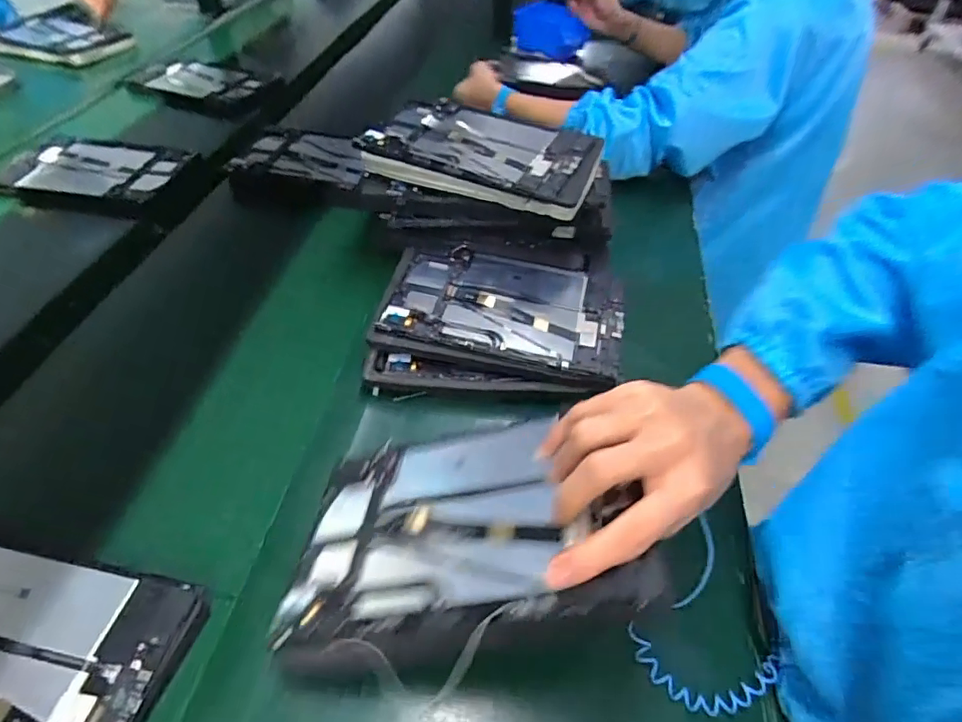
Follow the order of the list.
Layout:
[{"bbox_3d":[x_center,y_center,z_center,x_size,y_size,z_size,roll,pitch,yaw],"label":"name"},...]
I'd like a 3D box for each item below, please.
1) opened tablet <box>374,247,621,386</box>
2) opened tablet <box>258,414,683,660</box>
[{"bbox_3d":[0.023,-0.057,0.566,0.247,0.014,0.158,11,50,6],"label":"opened tablet"},{"bbox_3d":[-0.018,0.105,0.358,0.244,0.016,0.159,-17,37,18],"label":"opened tablet"}]

